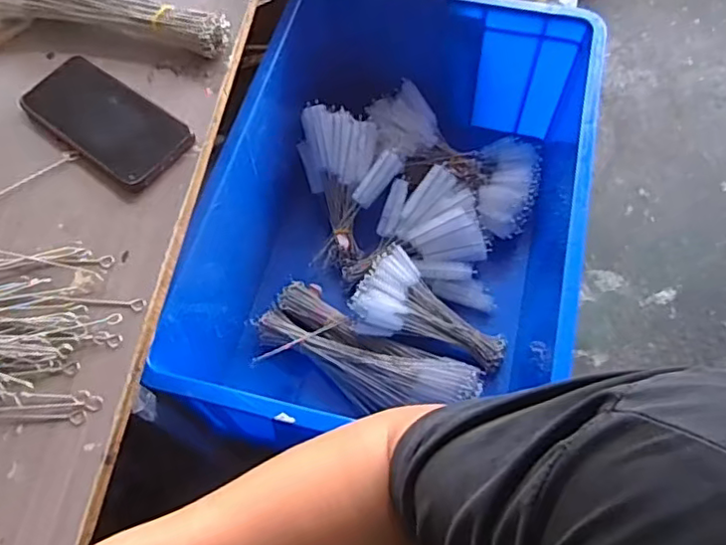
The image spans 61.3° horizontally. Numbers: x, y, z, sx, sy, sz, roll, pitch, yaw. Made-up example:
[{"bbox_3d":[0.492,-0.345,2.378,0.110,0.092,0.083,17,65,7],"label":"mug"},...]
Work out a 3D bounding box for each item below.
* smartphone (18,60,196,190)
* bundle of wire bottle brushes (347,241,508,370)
[{"bbox_3d":[-0.236,-0.137,0.554,0.163,0.019,0.073,33,69,18],"label":"smartphone"},{"bbox_3d":[0.091,0.060,0.819,0.213,0.055,0.124,29,67,-4],"label":"bundle of wire bottle brushes"}]

